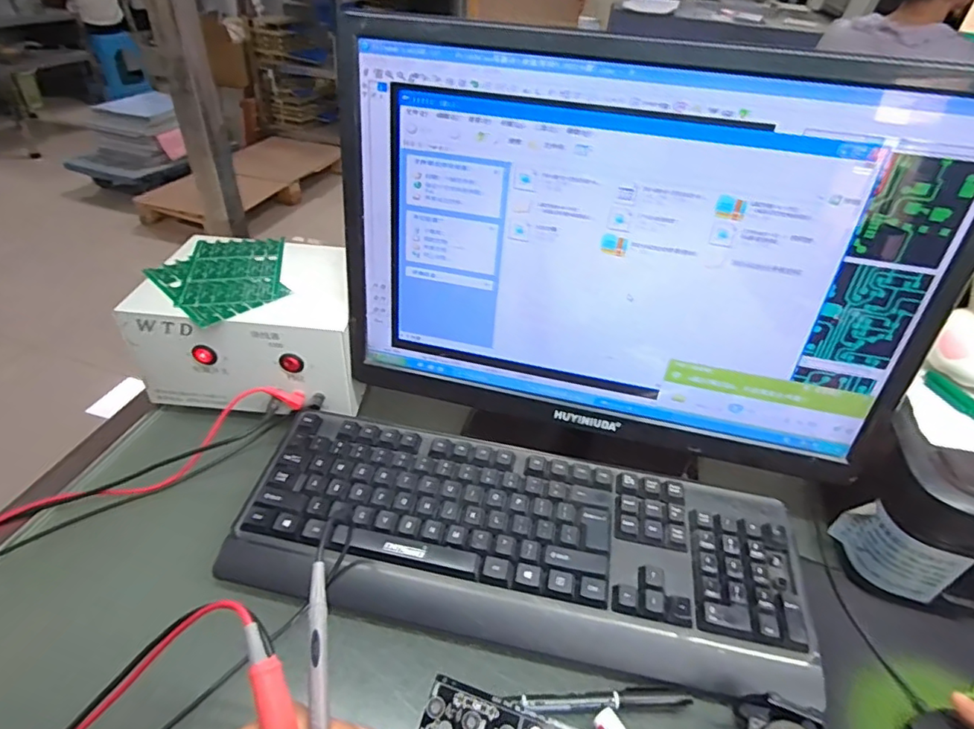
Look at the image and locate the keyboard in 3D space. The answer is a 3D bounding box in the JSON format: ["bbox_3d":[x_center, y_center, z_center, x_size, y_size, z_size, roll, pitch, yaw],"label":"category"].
[{"bbox_3d":[0.024,0.137,0.429,0.426,0.036,0.156,11,39,8],"label":"keyboard"}]

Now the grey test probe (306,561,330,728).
[{"bbox_3d":[-0.084,0.166,0.270,0.010,0.008,0.128,-5,58,-12],"label":"grey test probe"}]

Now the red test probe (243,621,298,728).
[{"bbox_3d":[-0.093,0.193,0.251,0.012,0.009,0.139,-15,65,-23],"label":"red test probe"}]

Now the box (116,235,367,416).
[{"bbox_3d":[-0.220,-0.054,0.545,0.203,0.093,0.169,6,39,2],"label":"box"}]

